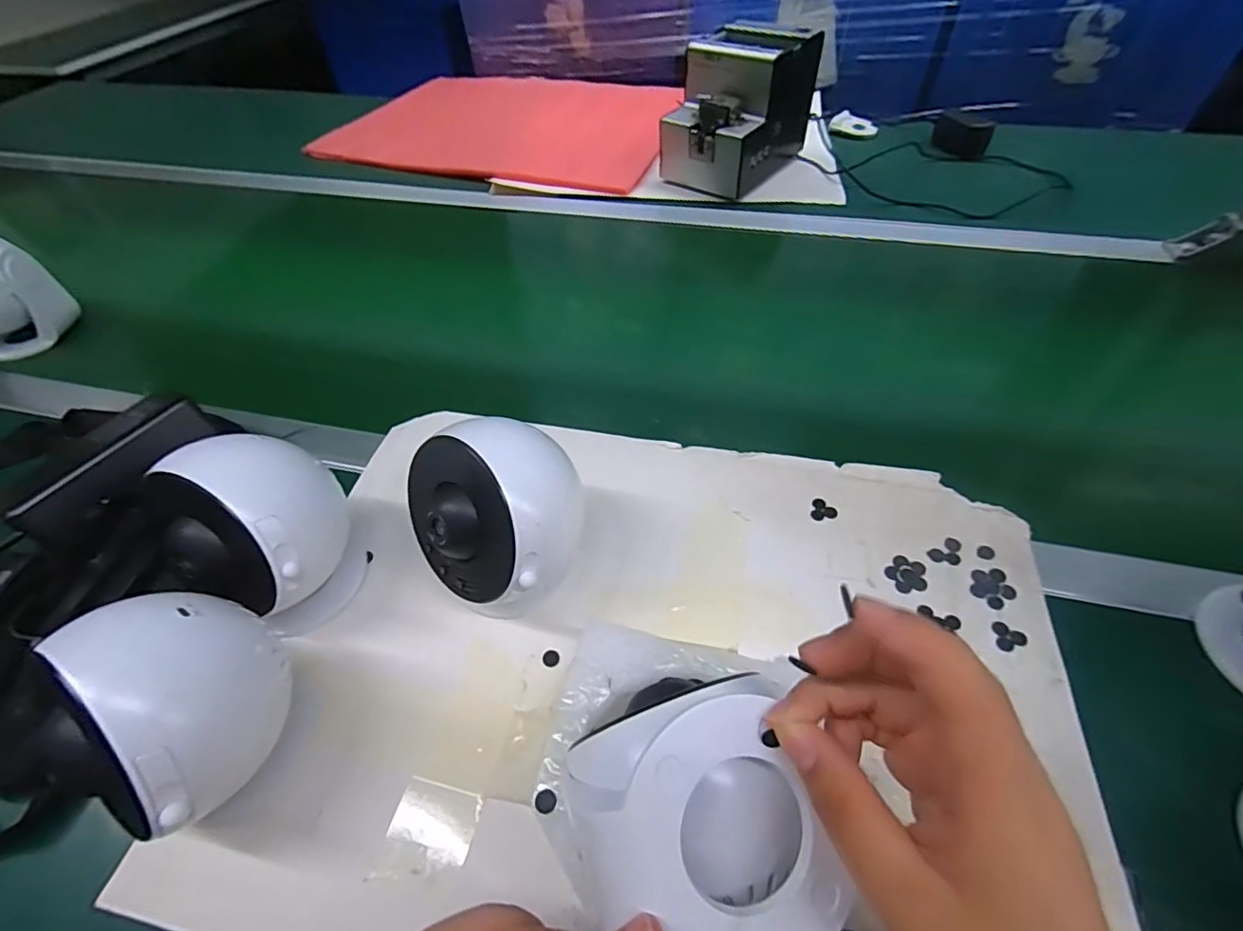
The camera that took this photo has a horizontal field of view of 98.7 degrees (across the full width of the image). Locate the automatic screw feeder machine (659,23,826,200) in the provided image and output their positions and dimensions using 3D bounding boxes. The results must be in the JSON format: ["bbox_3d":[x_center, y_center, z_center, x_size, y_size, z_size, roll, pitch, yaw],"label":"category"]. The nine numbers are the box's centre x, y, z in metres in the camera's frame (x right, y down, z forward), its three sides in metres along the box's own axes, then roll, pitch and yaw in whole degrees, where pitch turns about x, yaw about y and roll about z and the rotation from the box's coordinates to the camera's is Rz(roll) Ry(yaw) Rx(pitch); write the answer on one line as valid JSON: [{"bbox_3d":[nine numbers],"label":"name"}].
[{"bbox_3d":[0.155,-0.469,0.707,0.126,0.146,0.184,33,60,25],"label":"automatic screw feeder machine"}]

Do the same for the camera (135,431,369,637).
[{"bbox_3d":[-0.213,0.045,0.325,0.079,0.120,0.089,3,52,5],"label":"camera"}]

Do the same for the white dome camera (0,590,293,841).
[{"bbox_3d":[-0.206,0.120,0.264,0.086,0.120,0.082,29,58,23],"label":"white dome camera"}]

